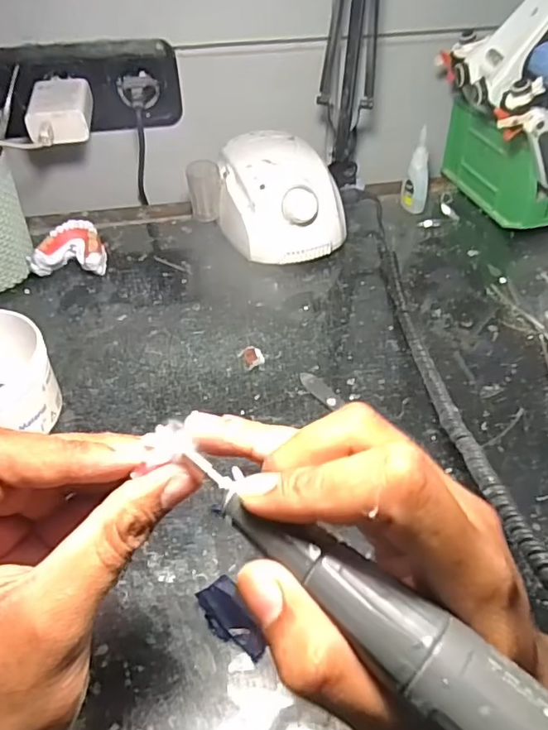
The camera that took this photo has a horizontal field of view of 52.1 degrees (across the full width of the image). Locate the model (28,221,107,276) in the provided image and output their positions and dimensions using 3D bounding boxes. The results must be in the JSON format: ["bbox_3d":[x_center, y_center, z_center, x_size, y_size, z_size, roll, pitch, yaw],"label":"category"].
[{"bbox_3d":[-0.188,-0.105,0.518,0.064,0.035,0.050,-5,44,-4],"label":"model"}]

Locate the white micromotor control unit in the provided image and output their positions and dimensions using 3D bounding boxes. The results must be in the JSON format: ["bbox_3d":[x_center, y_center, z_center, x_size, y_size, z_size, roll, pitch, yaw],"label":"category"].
[{"bbox_3d":[-0.001,-0.159,0.539,0.096,0.080,0.135,-21,47,-20],"label":"white micromotor control unit"}]

